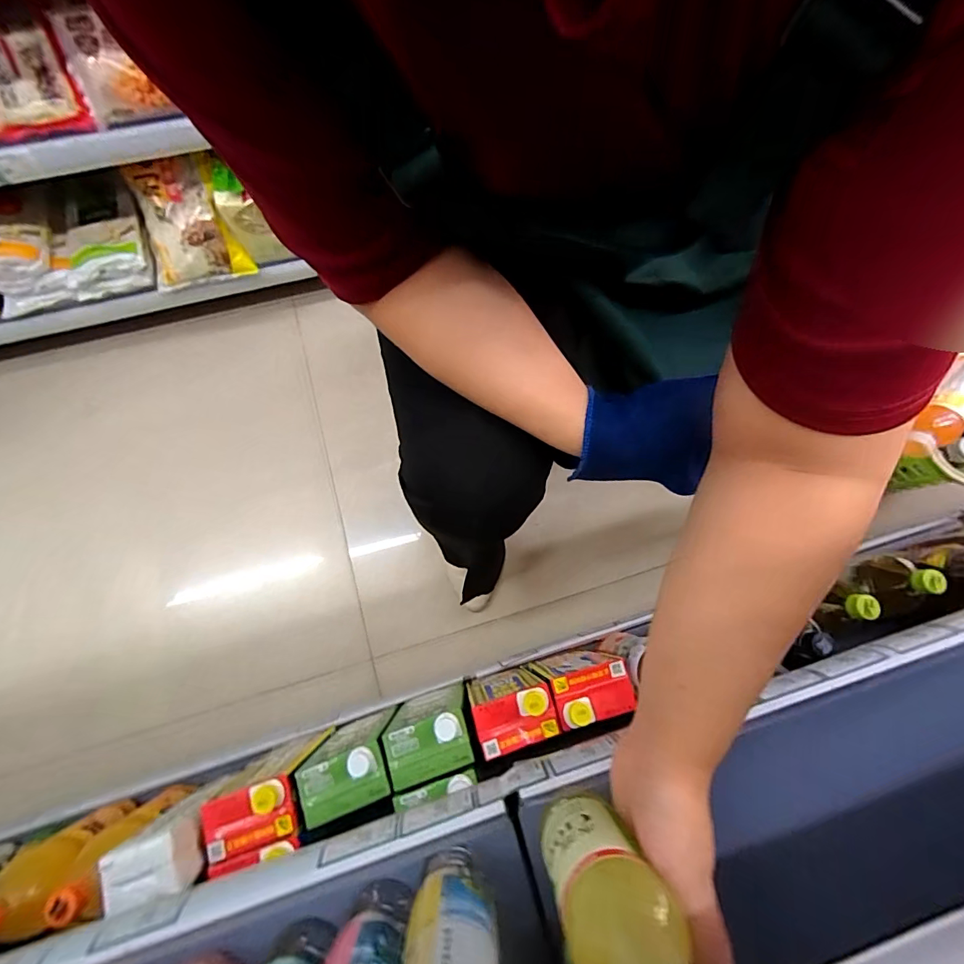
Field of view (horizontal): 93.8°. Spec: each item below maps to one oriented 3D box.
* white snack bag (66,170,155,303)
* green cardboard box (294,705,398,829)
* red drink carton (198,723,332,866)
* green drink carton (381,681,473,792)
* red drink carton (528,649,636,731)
[{"bbox_3d":[-0.710,-0.466,0.854,0.137,0.068,0.210,-13,75,-6],"label":"white snack bag"},{"bbox_3d":[-0.153,0.345,0.565,0.097,0.193,0.062,-18,75,-7],"label":"green cardboard box"},{"bbox_3d":[-0.249,0.373,0.549,0.103,0.180,0.070,-17,75,-7],"label":"red drink carton"},{"bbox_3d":[-0.061,0.308,0.564,0.097,0.158,0.068,-17,75,-7],"label":"green drink carton"},{"bbox_3d":[0.128,0.262,0.593,0.095,0.166,0.061,-15,75,-6],"label":"red drink carton"}]

